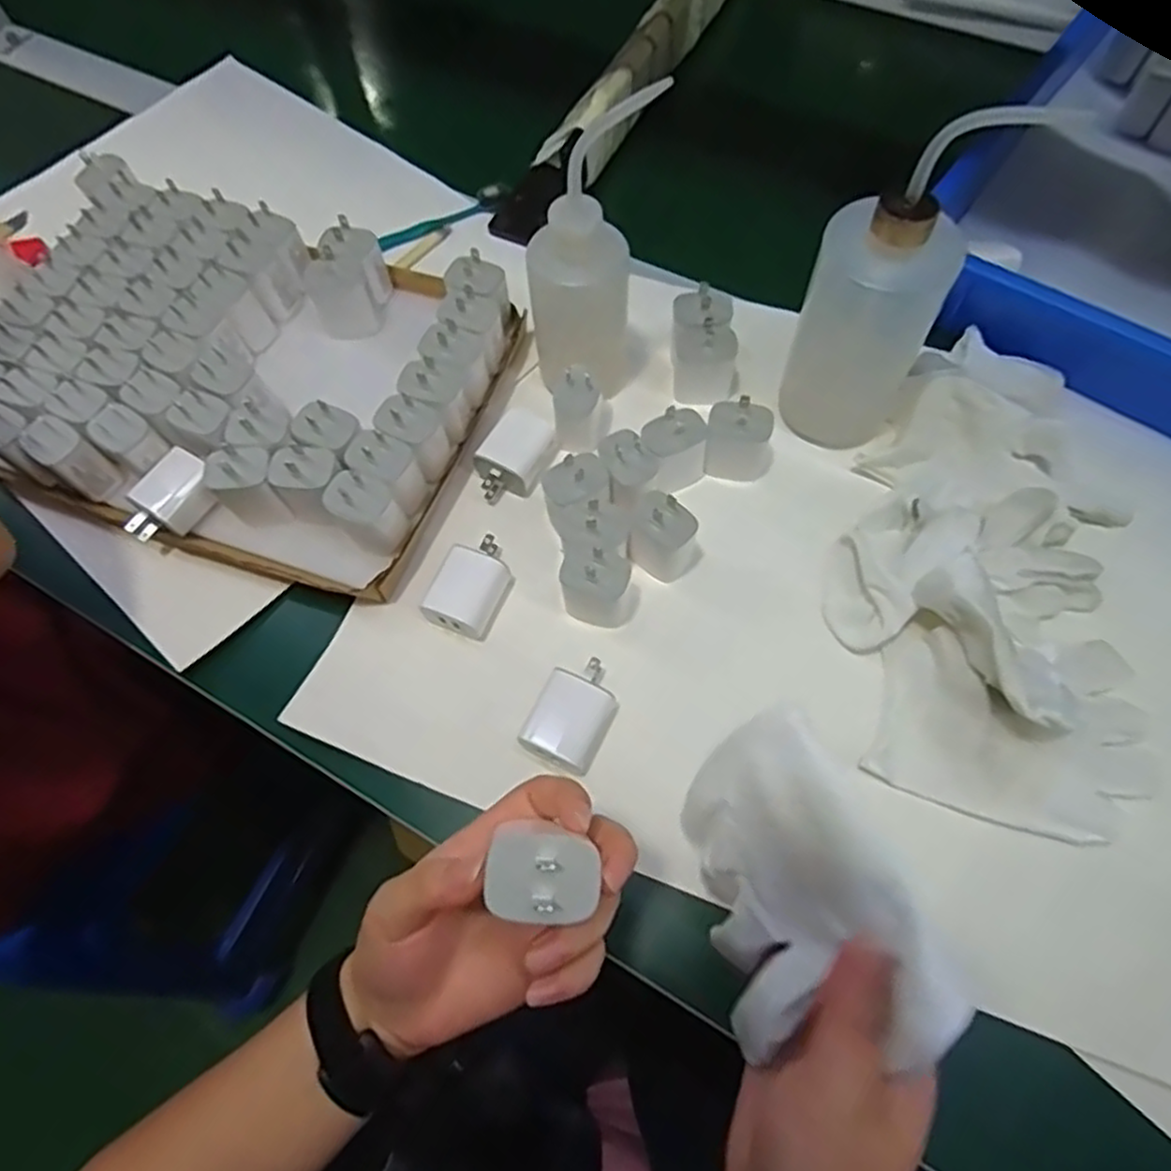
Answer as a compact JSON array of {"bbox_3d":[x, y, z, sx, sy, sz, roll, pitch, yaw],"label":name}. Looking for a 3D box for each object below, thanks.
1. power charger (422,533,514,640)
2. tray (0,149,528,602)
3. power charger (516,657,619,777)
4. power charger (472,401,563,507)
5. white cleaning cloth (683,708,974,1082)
[{"bbox_3d":[-0.072,0.000,0.466,0.037,0.027,0.063,21,69,11],"label":"power charger"},{"bbox_3d":[-0.246,-0.149,0.520,0.340,0.066,0.253,15,67,10],"label":"tray"},{"bbox_3d":[-0.007,0.075,0.426,0.042,0.026,0.060,25,70,13],"label":"power charger"},{"bbox_3d":[-0.049,-0.087,0.505,0.044,0.023,0.062,38,82,7],"label":"power charger"},{"bbox_3d":[0.074,0.118,0.278,0.016,0.097,0.117,0,47,-32],"label":"white cleaning cloth"}]

